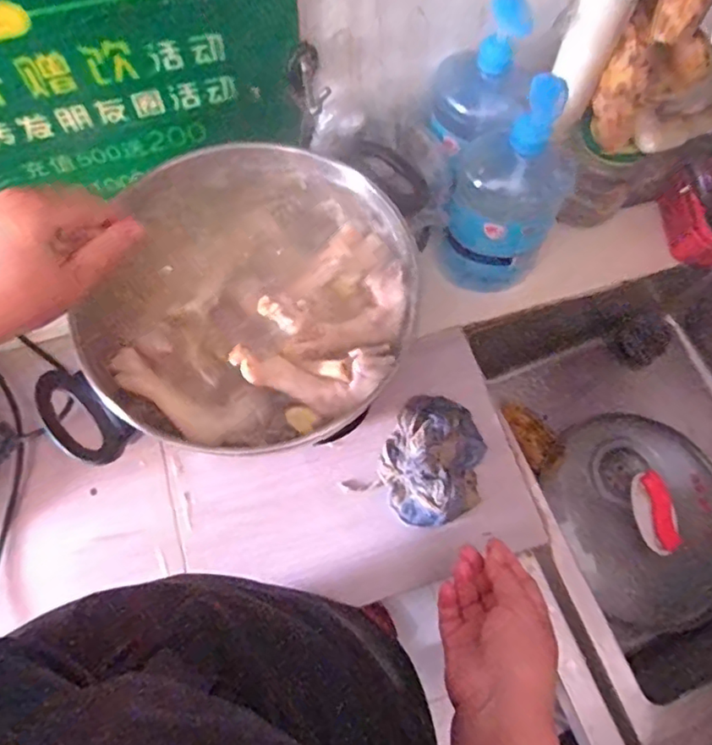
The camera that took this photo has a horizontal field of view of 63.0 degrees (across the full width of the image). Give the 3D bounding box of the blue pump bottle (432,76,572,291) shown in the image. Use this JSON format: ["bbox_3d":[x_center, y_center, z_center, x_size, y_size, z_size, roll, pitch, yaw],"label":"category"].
[{"bbox_3d":[0.161,-0.181,0.636,0.117,0.224,0.108,29,72,11],"label":"blue pump bottle"}]

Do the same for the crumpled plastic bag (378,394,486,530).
[{"bbox_3d":[0.084,0.094,0.631,0.113,0.036,0.144,5,69,2],"label":"crumpled plastic bag"}]

